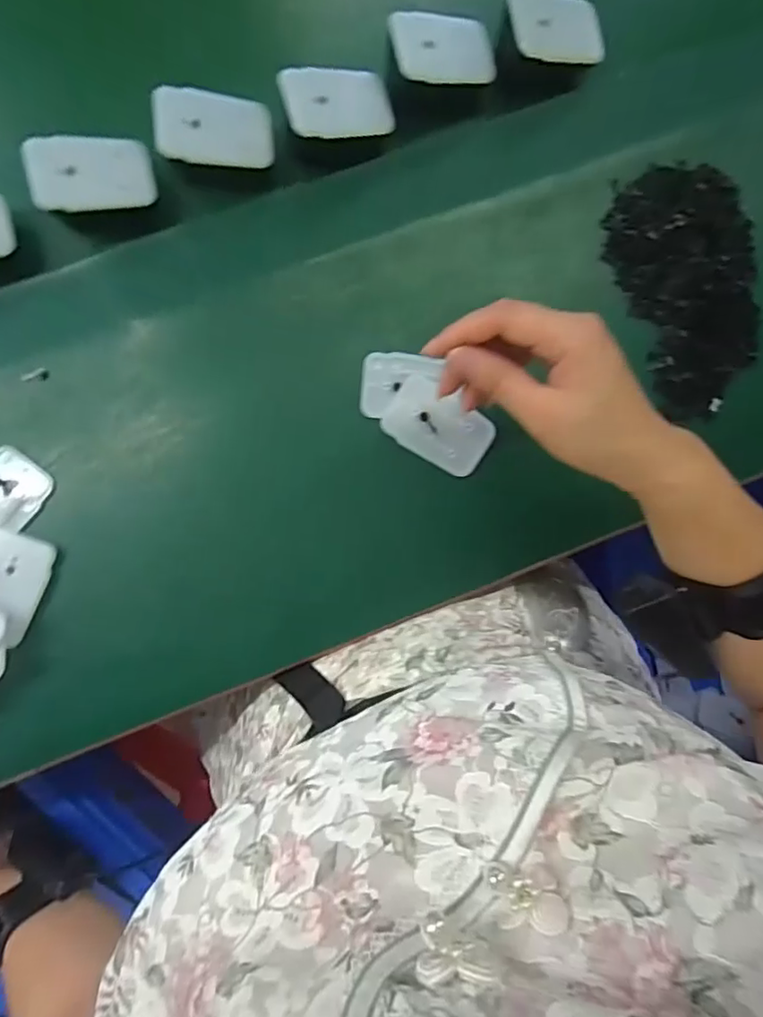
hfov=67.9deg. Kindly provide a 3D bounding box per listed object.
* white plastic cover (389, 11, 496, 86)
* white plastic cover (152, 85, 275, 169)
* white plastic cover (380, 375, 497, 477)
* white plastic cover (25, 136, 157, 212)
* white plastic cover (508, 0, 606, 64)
[{"bbox_3d":[0.040,-0.296,0.365,0.069,0.004,0.038,-12,105,-16],"label":"white plastic cover"},{"bbox_3d":[-0.103,-0.236,0.352,0.071,0.004,0.041,-8,98,-23],"label":"white plastic cover"},{"bbox_3d":[0.039,-0.054,0.379,0.069,0.005,0.045,34,95,-9],"label":"white plastic cover"},{"bbox_3d":[-0.180,-0.208,0.353,0.072,0.005,0.039,-15,113,-25],"label":"white plastic cover"},{"bbox_3d":[0.112,-0.312,0.370,0.066,0.012,0.044,-13,91,-17],"label":"white plastic cover"}]

